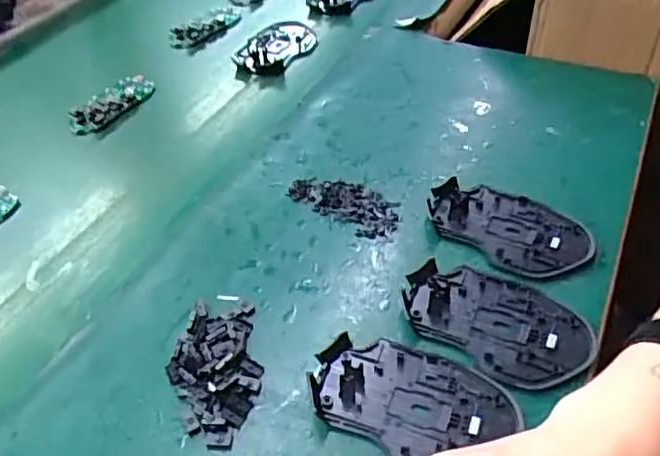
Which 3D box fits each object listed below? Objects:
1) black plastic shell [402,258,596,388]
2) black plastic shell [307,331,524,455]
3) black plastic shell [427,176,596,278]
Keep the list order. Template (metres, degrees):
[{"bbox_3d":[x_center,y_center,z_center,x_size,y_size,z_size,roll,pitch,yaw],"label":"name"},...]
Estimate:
[{"bbox_3d":[0.105,0.056,0.379,0.113,0.011,0.073,27,51,28],"label":"black plastic shell"},{"bbox_3d":[0.046,0.095,0.340,0.114,0.011,0.067,12,46,16],"label":"black plastic shell"},{"bbox_3d":[0.130,-0.004,0.435,0.112,0.013,0.072,30,53,31],"label":"black plastic shell"}]

